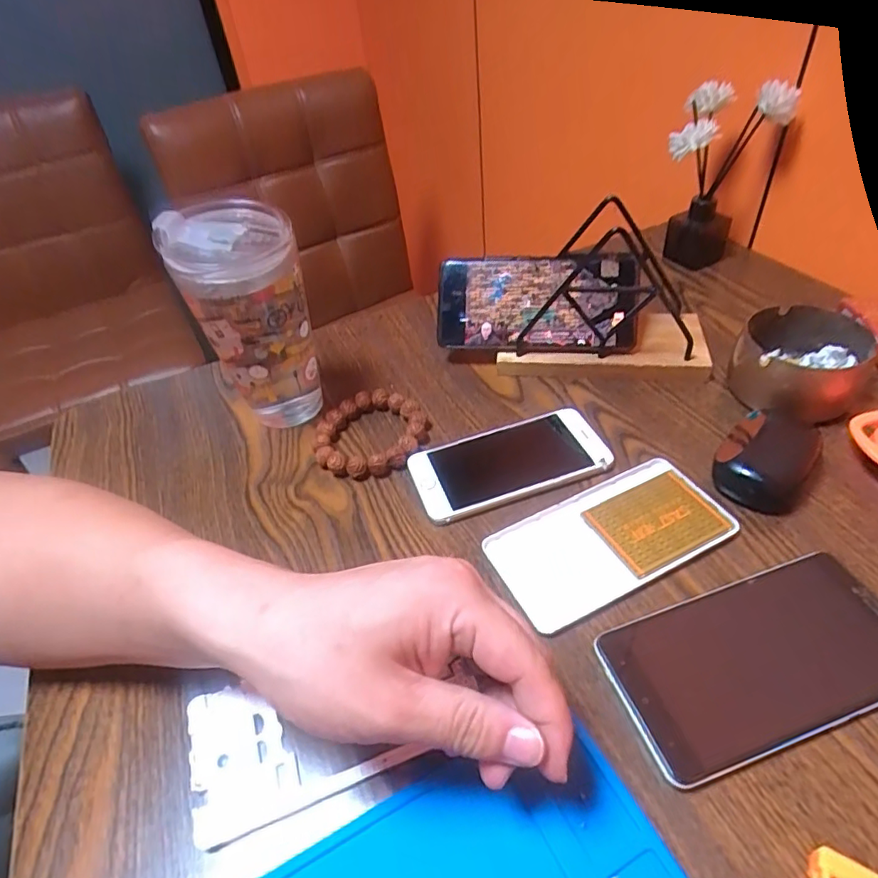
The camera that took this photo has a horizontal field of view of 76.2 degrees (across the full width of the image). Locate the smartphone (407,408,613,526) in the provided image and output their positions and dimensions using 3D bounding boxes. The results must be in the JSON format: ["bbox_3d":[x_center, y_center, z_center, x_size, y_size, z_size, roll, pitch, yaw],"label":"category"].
[{"bbox_3d":[0.050,0.016,0.400,0.135,0.009,0.069,-16,44,-9],"label":"smartphone"}]

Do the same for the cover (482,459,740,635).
[{"bbox_3d":[0.105,0.060,0.346,0.142,0.006,0.072,-23,46,-15],"label":"cover"}]

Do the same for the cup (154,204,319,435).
[{"bbox_3d":[-0.136,-0.088,0.423,0.081,0.161,0.087,-4,44,4],"label":"cup"}]

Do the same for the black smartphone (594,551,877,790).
[{"bbox_3d":[0.162,0.110,0.284,0.148,0.010,0.075,-17,44,-9],"label":"black smartphone"}]

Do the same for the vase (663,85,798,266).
[{"bbox_3d":[0.272,-0.249,0.552,0.096,0.156,0.053,16,48,23],"label":"vase"}]

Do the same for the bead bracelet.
[{"bbox_3d":[-0.050,-0.005,0.427,0.083,0.018,0.080,-4,44,4],"label":"bead bracelet"}]

